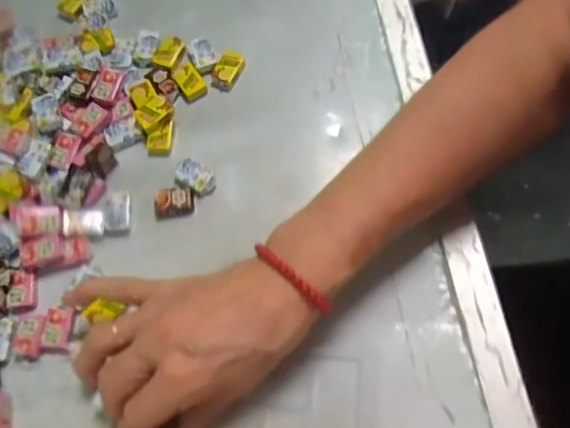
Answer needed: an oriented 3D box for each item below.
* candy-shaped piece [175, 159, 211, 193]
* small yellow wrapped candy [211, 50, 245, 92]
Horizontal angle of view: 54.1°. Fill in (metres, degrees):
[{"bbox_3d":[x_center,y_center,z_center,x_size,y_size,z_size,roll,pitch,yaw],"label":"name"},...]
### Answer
[{"bbox_3d":[-0.063,-0.026,0.383,0.023,0.009,0.018,32,72,13],"label":"candy-shaped piece"},{"bbox_3d":[-0.043,-0.105,0.410,0.018,0.012,0.027,21,70,9],"label":"small yellow wrapped candy"}]

